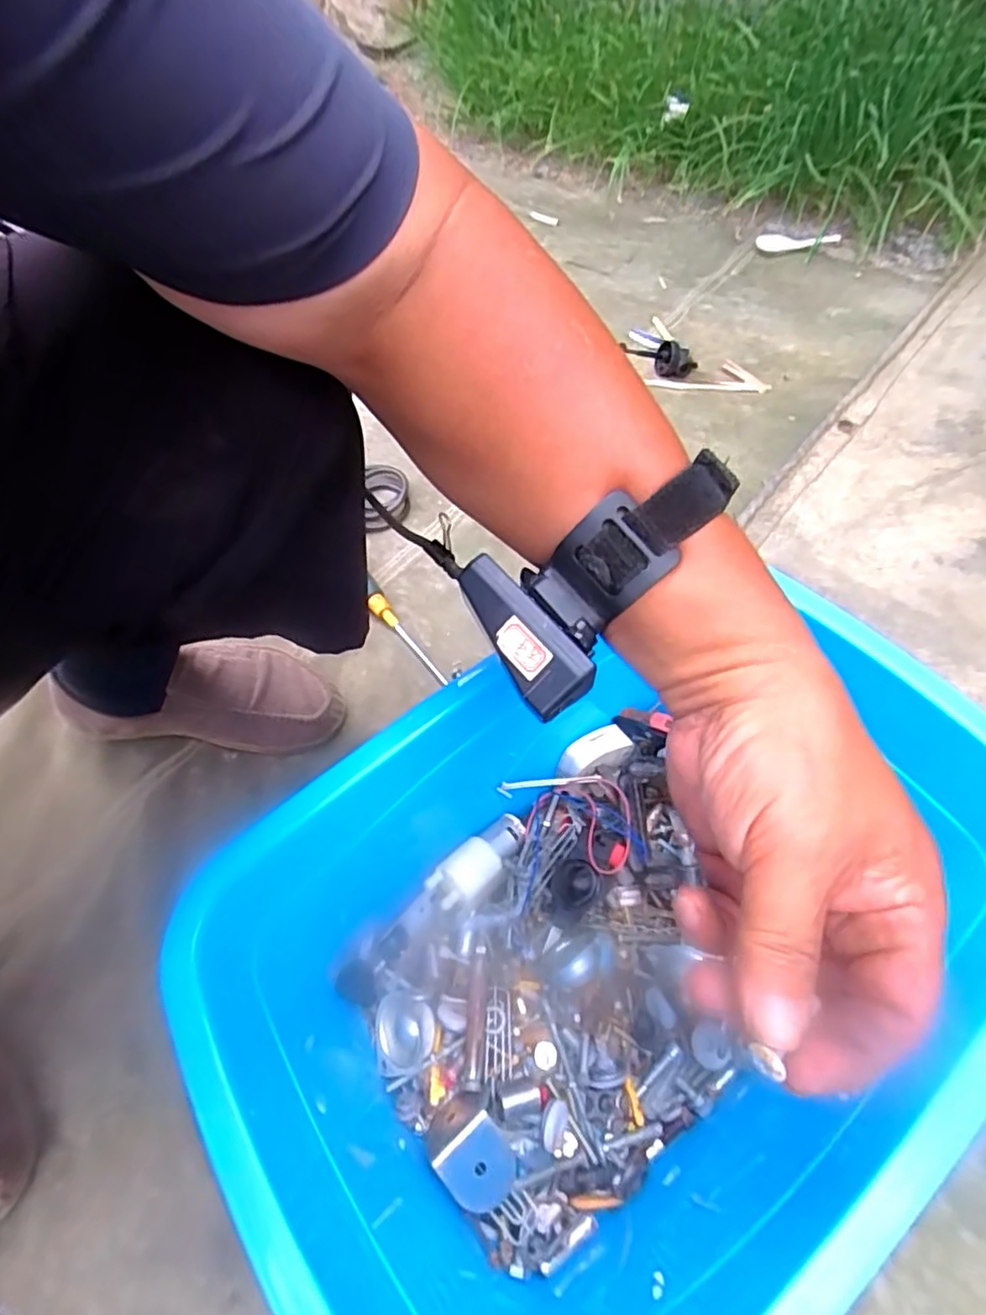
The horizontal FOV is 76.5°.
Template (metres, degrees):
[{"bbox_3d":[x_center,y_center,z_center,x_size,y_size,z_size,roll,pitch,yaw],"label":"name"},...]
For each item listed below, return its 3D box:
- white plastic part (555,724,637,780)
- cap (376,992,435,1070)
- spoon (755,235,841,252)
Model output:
[{"bbox_3d":[0.078,0.072,0.473,0.063,0.011,0.024,-27,58,-12],"label":"white plastic part"},{"bbox_3d":[-0.060,0.254,0.426,0.041,0.013,0.041,-2,58,3],"label":"cap"},{"bbox_3d":[0.477,-0.651,0.983,0.118,0.020,0.020,12,60,12],"label":"spoon"}]

